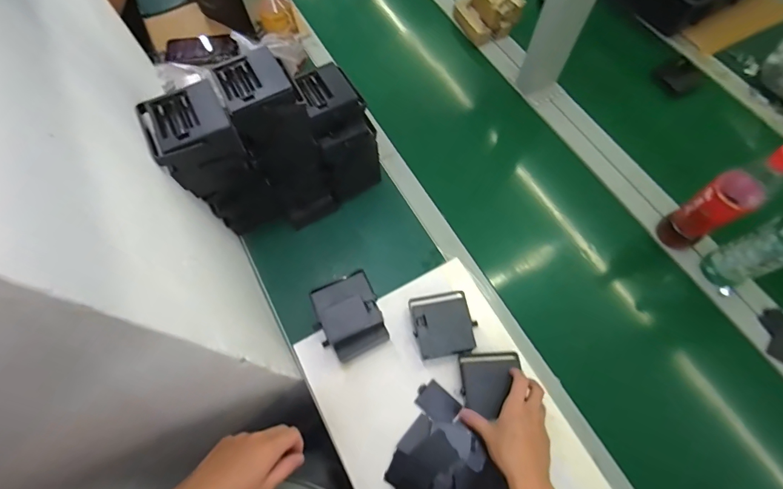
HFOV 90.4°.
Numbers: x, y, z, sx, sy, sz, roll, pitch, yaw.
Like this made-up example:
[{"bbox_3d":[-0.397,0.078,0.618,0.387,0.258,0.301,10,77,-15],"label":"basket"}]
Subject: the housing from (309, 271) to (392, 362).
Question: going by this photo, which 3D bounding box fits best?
[{"bbox_3d":[-0.067,0.115,0.606,0.100,0.080,0.108,-23,68,-8],"label":"housing"}]

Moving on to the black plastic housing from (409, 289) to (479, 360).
[{"bbox_3d":[0.083,0.127,0.616,0.099,0.036,0.096,-8,67,-2],"label":"black plastic housing"}]

